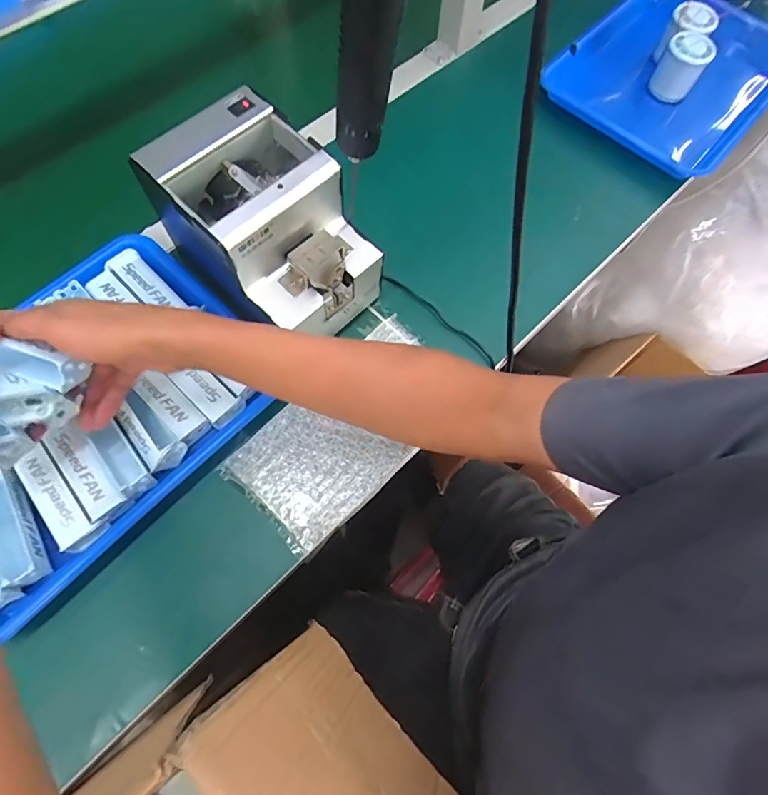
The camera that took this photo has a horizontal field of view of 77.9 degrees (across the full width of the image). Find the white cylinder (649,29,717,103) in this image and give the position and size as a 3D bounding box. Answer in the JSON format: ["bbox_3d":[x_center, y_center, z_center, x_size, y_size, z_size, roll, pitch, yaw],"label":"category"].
[{"bbox_3d":[0.384,-0.427,0.615,0.055,0.064,0.043,28,71,8],"label":"white cylinder"}]

